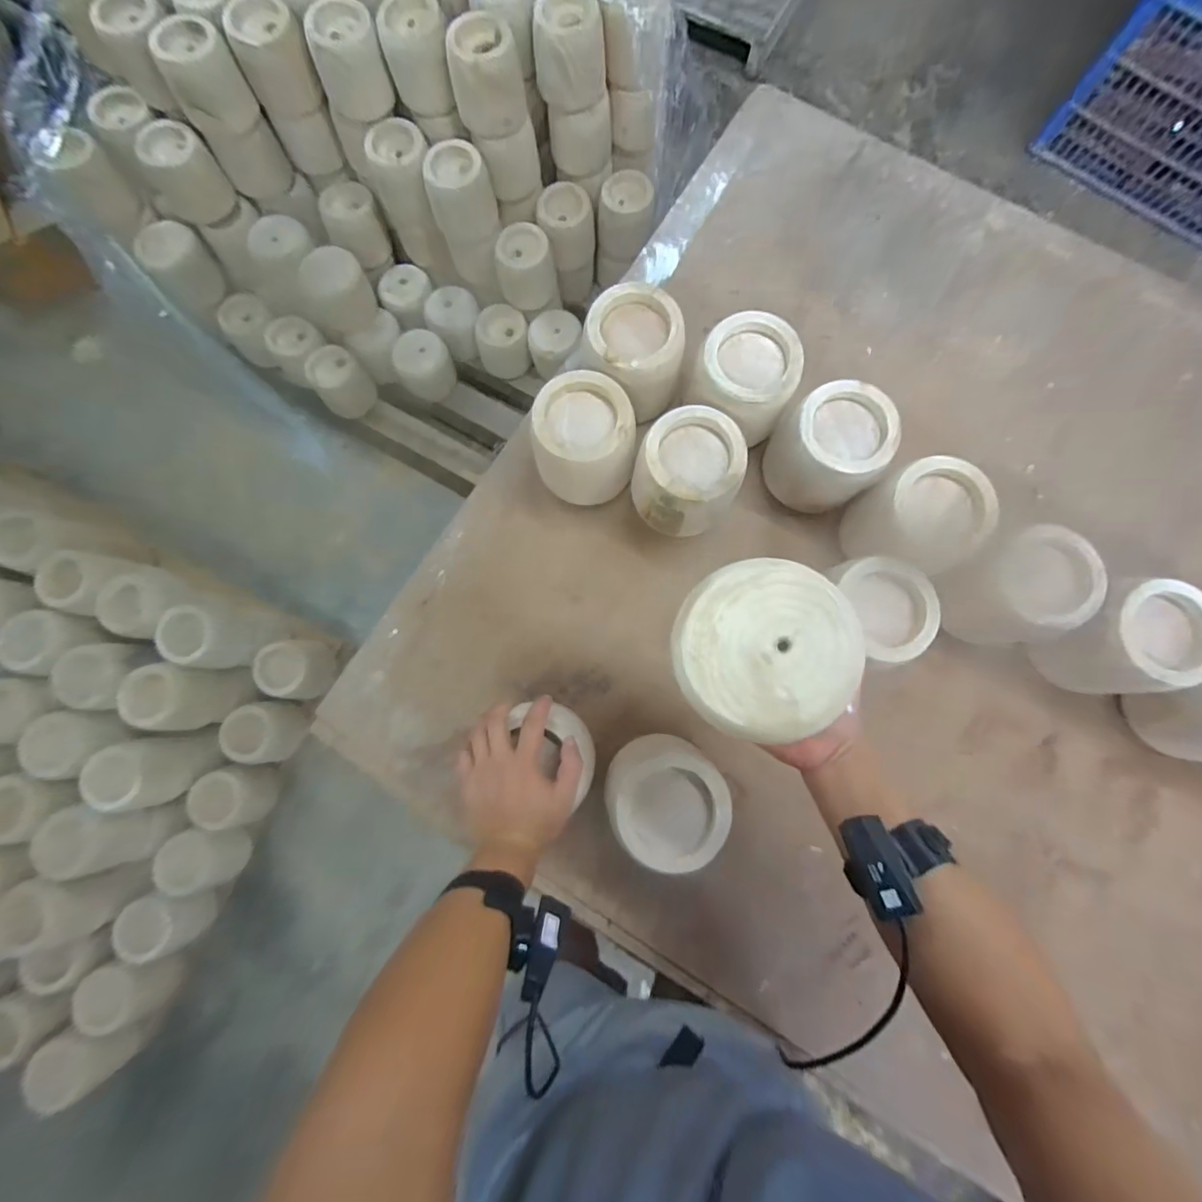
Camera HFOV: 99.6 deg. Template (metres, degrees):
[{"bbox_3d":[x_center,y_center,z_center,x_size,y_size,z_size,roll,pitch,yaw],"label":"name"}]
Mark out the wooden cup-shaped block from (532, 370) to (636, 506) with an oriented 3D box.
[{"bbox_3d":[-0.020,-0.211,0.669,0.125,0.099,0.136,3,81,0],"label":"wooden cup-shaped block"}]

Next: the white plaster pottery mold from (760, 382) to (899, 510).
[{"bbox_3d":[0.294,-0.194,0.671,0.130,0.129,0.127,0,81,0],"label":"white plaster pottery mold"}]

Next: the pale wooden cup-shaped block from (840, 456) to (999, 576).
[{"bbox_3d":[0.402,-0.096,0.655,0.132,0.128,0.128,-22,81,-4],"label":"pale wooden cup-shaped block"}]

